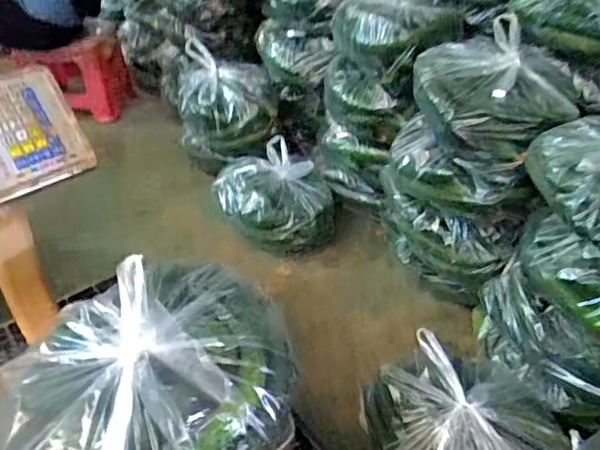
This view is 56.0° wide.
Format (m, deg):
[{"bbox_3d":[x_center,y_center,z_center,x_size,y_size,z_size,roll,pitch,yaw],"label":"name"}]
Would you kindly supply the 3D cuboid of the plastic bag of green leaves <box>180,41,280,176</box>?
[{"bbox_3d":[-0.209,-0.330,1.632,0.270,0.265,0.325,-5,39,-8],"label":"plastic bag of green leaves"}]

